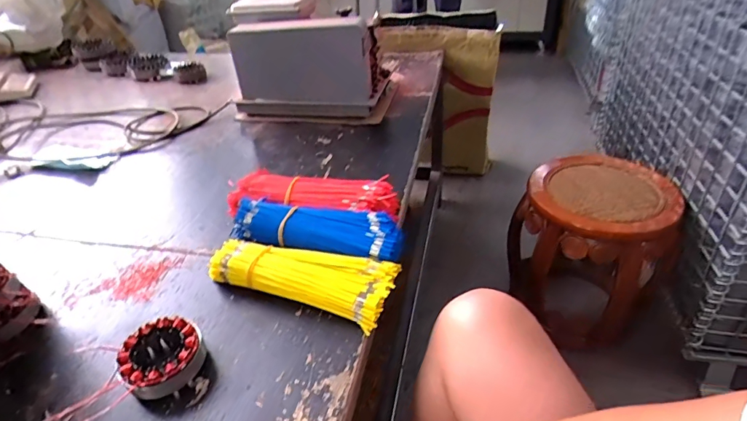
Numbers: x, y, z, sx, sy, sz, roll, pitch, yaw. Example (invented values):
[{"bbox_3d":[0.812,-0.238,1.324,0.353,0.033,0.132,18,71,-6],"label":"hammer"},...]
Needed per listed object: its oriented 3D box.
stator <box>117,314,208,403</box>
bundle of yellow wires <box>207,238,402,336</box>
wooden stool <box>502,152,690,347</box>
[{"bbox_3d":[-0.236,0.165,0.501,0.081,0.037,0.079,-3,36,2],"label":"stator"},{"bbox_3d":[-0.093,0.085,0.586,0.244,0.046,0.088,10,39,19],"label":"bundle of yellow wires"},{"bbox_3d":[0.521,0.123,1.144,0.338,0.435,0.284,17,42,27],"label":"wooden stool"}]

